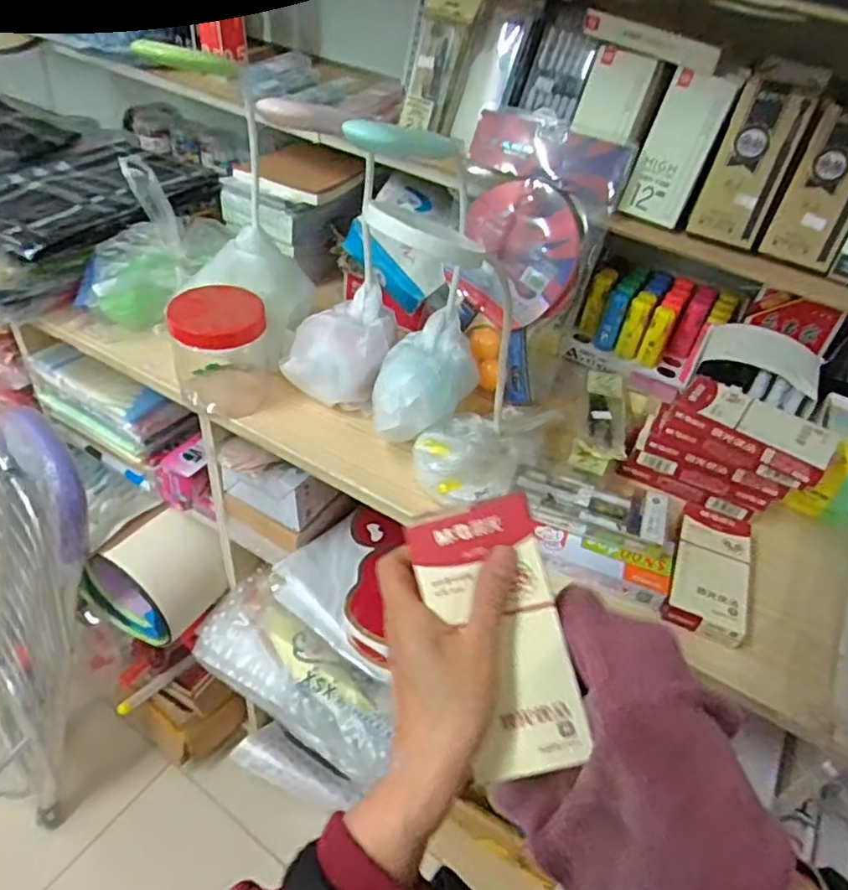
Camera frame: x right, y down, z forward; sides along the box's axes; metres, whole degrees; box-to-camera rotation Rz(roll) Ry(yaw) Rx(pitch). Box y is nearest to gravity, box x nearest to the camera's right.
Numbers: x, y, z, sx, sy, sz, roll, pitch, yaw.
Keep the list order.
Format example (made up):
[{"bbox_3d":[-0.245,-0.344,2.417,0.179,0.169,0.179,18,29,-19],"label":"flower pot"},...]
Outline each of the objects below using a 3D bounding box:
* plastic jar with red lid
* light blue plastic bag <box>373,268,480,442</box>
[{"bbox_3d":[-0.229,-0.105,0.759,0.105,0.124,0.092,-8,45,-15],"label":"plastic jar with red lid"},{"bbox_3d":[0.006,-0.080,0.747,0.111,0.086,0.145,6,43,-1],"label":"light blue plastic bag"}]

